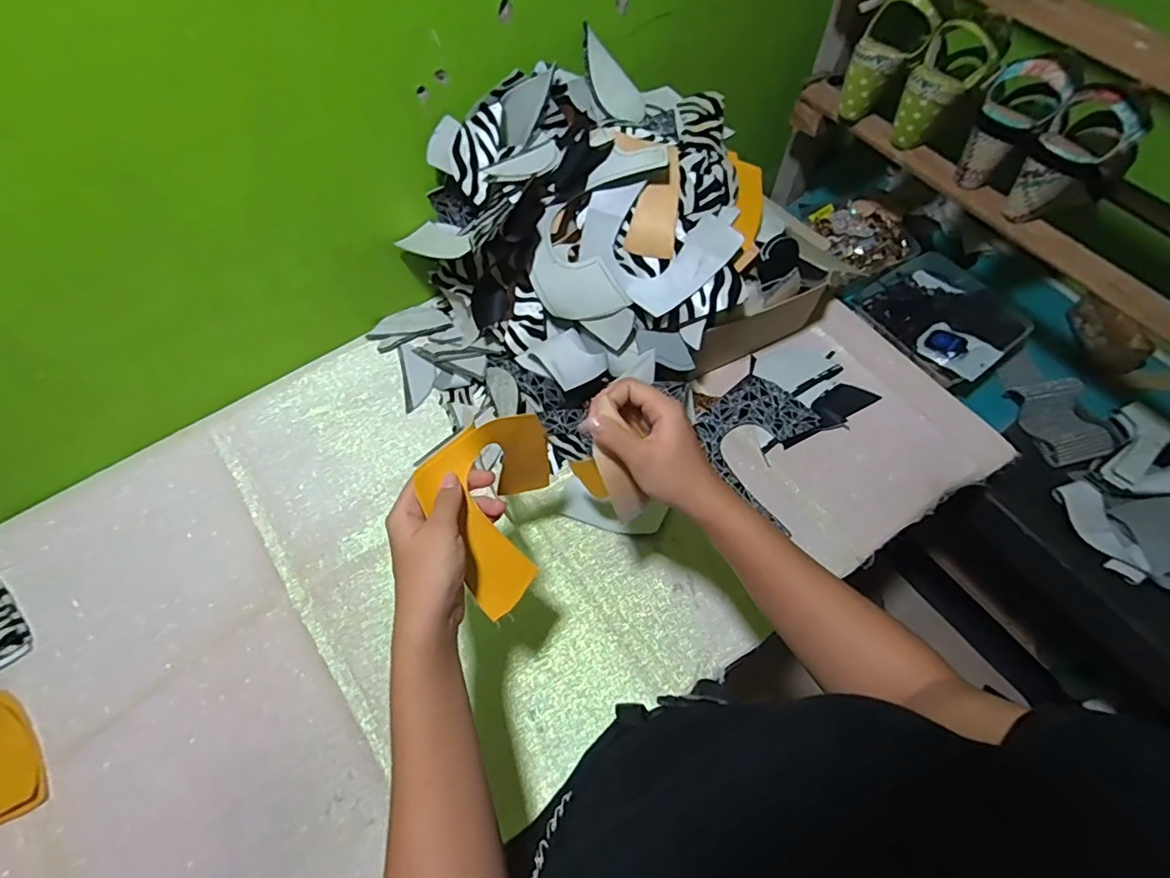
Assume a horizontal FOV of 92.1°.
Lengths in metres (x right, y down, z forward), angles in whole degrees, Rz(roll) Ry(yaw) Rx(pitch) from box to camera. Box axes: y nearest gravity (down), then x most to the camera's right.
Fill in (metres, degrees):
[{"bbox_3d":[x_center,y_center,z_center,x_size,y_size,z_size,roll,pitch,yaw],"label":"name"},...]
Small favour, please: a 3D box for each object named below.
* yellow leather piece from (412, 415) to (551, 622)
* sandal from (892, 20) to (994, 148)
[{"bbox_3d":[-0.078,0.061,0.450,0.084,0.112,0.149,3,63,1],"label":"yellow leather piece"},{"bbox_3d":[0.443,-0.437,0.698,0.078,0.124,0.085,31,67,14],"label":"sandal"}]

